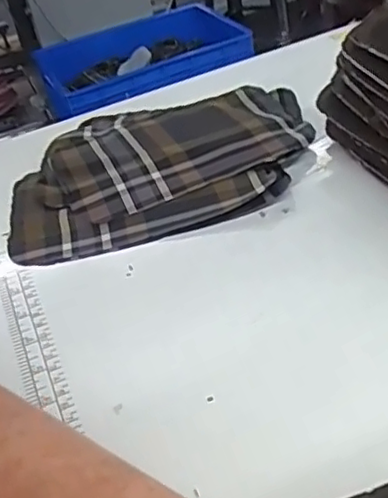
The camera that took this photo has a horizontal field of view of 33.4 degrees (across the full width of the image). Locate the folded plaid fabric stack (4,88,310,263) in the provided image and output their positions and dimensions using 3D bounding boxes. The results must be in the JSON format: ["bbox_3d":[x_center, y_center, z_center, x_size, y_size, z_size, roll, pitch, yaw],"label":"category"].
[{"bbox_3d":[-0.025,-0.071,0.507,0.232,0.023,0.185,-11,38,0],"label":"folded plaid fabric stack"}]

